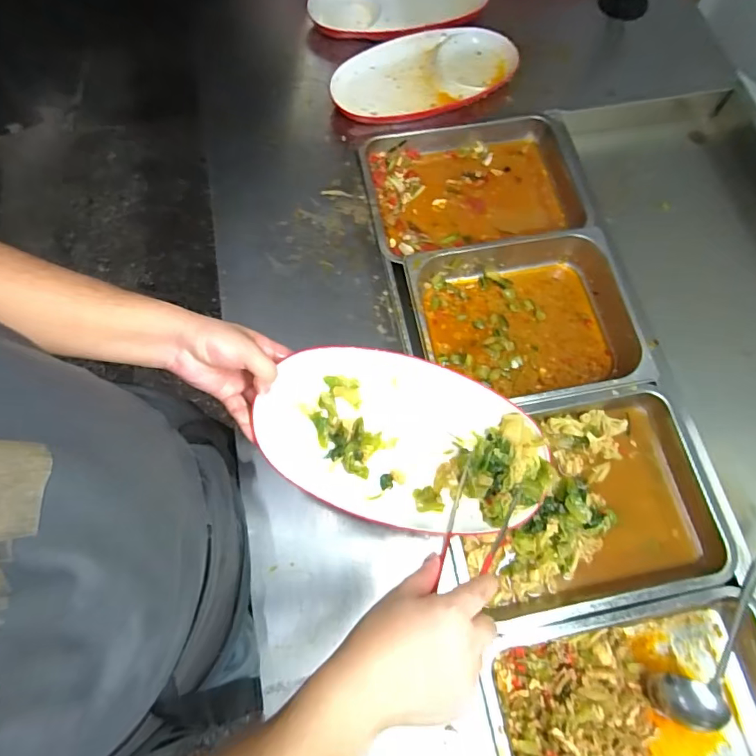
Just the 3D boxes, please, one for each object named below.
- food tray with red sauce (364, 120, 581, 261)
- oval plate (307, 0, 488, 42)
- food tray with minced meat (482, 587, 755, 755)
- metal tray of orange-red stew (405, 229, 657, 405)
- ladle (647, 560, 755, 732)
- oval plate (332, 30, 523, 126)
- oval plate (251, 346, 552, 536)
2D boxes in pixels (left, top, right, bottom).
[{"bbox_3d":[0.153,-0.311,0.789,0.336,0.052,0.244,-11,77,-5],"label":"food tray with red sauce"},{"bbox_3d":[0.039,-0.692,0.880,0.322,0.040,0.179,-7,71,-2],"label":"oval plate"},{"bbox_3d":[0.304,0.398,0.532,0.339,0.058,0.250,-10,77,-5],"label":"food tray with minced meat"},{"bbox_3d":[0.219,-0.083,0.712,0.319,0.069,0.256,-9,77,-4],"label":"metal tray of orange-red stew"},{"bbox_3d":[0.426,0.288,0.561,0.071,0.057,0.277,44,79,8],"label":"ladle"},{"bbox_3d":[0.081,-0.528,0.830,0.327,0.033,0.174,-21,71,-6],"label":"oval plate"},{"bbox_3d":[0.037,0.072,0.523,0.318,0.026,0.176,22,84,-11],"label":"oval plate"}]

